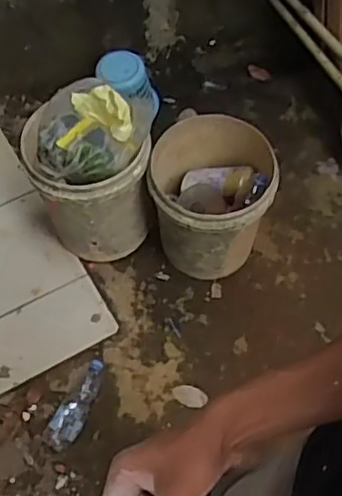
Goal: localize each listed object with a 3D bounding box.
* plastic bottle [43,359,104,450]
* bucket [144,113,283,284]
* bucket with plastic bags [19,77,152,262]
[{"bbox_3d":[-0.228,0.388,1.538,0.076,0.054,0.235,28,65,14],"label":"plastic bottle"},{"bbox_3d":[0.111,-0.103,1.644,0.308,0.389,0.300,0,62,0],"label":"bucket"},{"bbox_3d":[-0.206,-0.190,1.585,0.297,0.448,0.280,0,62,0],"label":"bucket with plastic bags"}]

